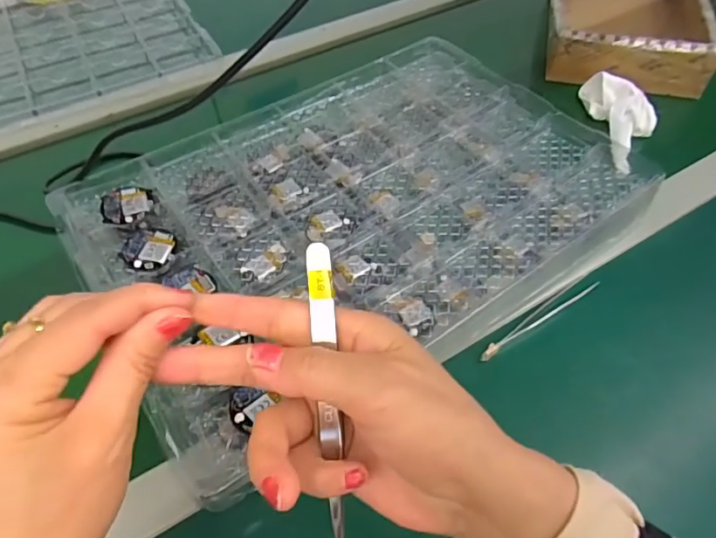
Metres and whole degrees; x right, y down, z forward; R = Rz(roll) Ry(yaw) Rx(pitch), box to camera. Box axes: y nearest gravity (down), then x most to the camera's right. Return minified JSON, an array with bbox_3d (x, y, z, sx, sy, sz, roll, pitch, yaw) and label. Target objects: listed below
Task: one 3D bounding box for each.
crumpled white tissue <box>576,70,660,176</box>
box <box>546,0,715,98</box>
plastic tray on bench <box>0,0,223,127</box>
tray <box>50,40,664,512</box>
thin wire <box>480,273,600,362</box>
[{"bbox_3d":[0.285,-0.160,0.544,0.057,0.031,0.136,-1,53,0],"label":"crumpled white tissue"},{"bbox_3d":[0.338,-0.332,0.661,0.179,0.056,0.281,12,54,9],"label":"box"},{"bbox_3d":[-0.424,-0.266,0.645,0.442,0.024,0.273,-24,56,-17],"label":"plastic tray on bench"},{"bbox_3d":[0.002,-0.062,0.460,0.452,0.039,0.320,-30,58,-21],"label":"tray"},{"bbox_3d":[0.147,0.037,0.414,0.127,0.008,0.014,-29,58,-20],"label":"thin wire"}]

